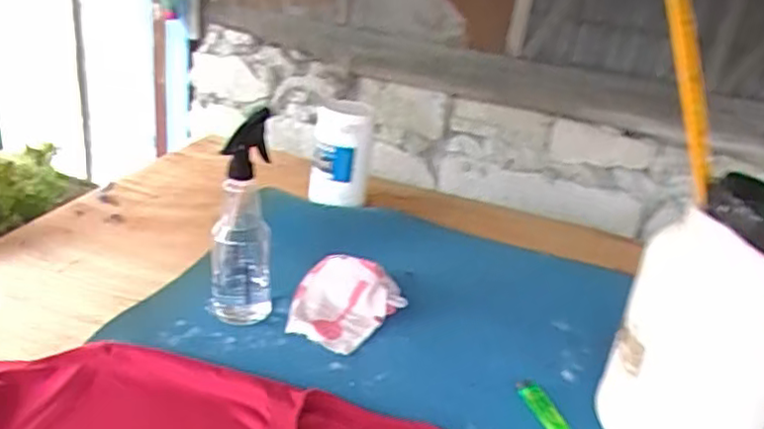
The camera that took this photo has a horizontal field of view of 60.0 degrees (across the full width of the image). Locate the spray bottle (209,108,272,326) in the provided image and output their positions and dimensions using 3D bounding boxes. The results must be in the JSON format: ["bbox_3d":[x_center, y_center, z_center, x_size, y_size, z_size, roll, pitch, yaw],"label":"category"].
[{"bbox_3d":[-0.170,0.006,0.792,0.069,0.241,0.093,-1,26,-14],"label":"spray bottle"}]

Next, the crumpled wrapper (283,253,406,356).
[{"bbox_3d":[-0.054,0.103,0.827,0.128,0.056,0.128,16,27,22],"label":"crumpled wrapper"}]

